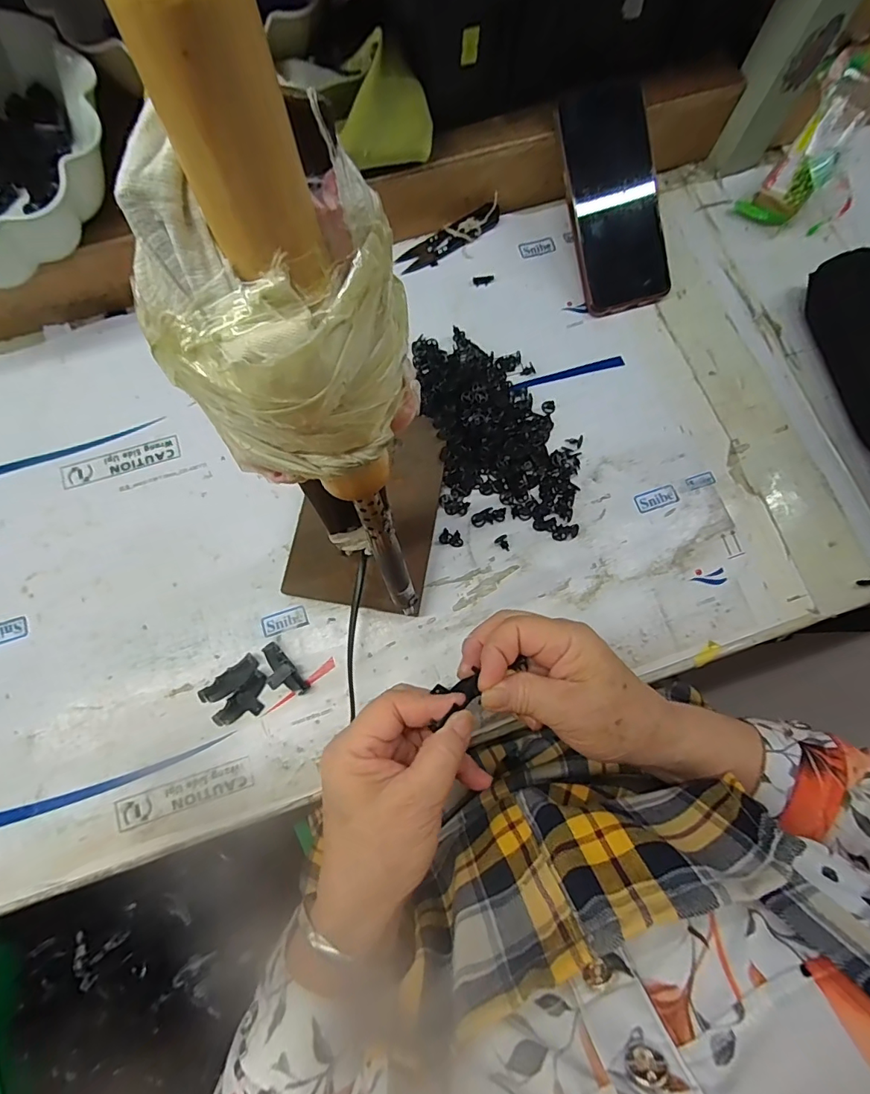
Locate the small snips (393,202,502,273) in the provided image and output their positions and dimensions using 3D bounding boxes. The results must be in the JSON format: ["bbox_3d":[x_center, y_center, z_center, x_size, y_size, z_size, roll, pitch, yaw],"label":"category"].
[{"bbox_3d":[0.013,-0.275,0.427,0.102,0.010,0.024,-32,78,-7],"label":"small snips"}]

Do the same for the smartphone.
[{"bbox_3d":[0.152,-0.287,0.402,0.080,0.011,0.165,-13,100,-3],"label":"smartphone"}]

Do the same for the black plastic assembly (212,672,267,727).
[{"bbox_3d":[-0.132,0.110,0.336,0.021,0.007,0.042,43,80,10],"label":"black plastic assembly"}]

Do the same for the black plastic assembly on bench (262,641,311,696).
[{"bbox_3d":[-0.109,0.090,0.340,0.022,0.009,0.042,-39,79,-9],"label":"black plastic assembly on bench"}]

